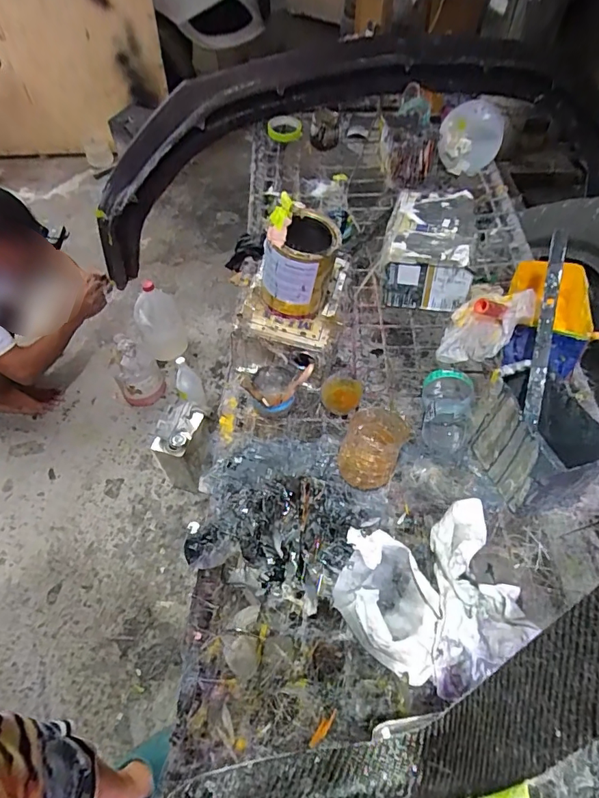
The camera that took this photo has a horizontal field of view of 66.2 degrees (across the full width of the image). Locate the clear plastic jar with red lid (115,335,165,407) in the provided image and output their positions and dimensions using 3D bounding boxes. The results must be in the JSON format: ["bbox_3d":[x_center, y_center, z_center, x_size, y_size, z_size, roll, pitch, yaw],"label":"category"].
[{"bbox_3d":[-0.603,-0.105,1.687,0.157,0.293,0.140,-25,56,-16],"label":"clear plastic jar with red lid"}]

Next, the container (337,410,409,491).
[{"bbox_3d":[0.098,0.067,0.631,0.078,0.105,0.079,24,57,18],"label":"container"}]

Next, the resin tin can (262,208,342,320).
[{"bbox_3d":[0.006,-0.205,0.704,0.108,0.130,0.119,18,55,14],"label":"resin tin can"}]

